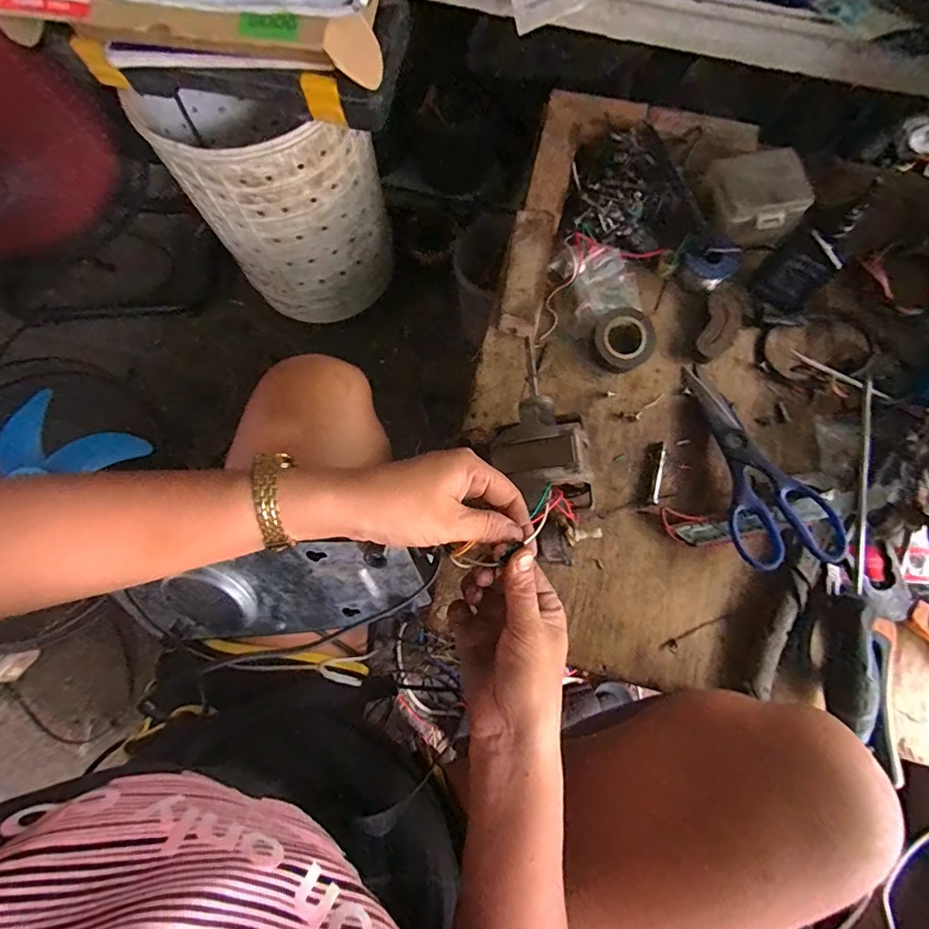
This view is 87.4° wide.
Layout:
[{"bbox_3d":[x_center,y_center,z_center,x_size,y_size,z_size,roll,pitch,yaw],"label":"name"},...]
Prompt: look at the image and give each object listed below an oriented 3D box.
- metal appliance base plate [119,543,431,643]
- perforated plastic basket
[{"bbox_3d":[-0.145,0.101,0.366,0.243,0.078,0.010,-14,32,19],"label":"metal appliance base plate"},{"bbox_3d":[-0.260,-0.385,0.685,0.212,0.335,0.250,-41,79,-8],"label":"perforated plastic basket"}]

